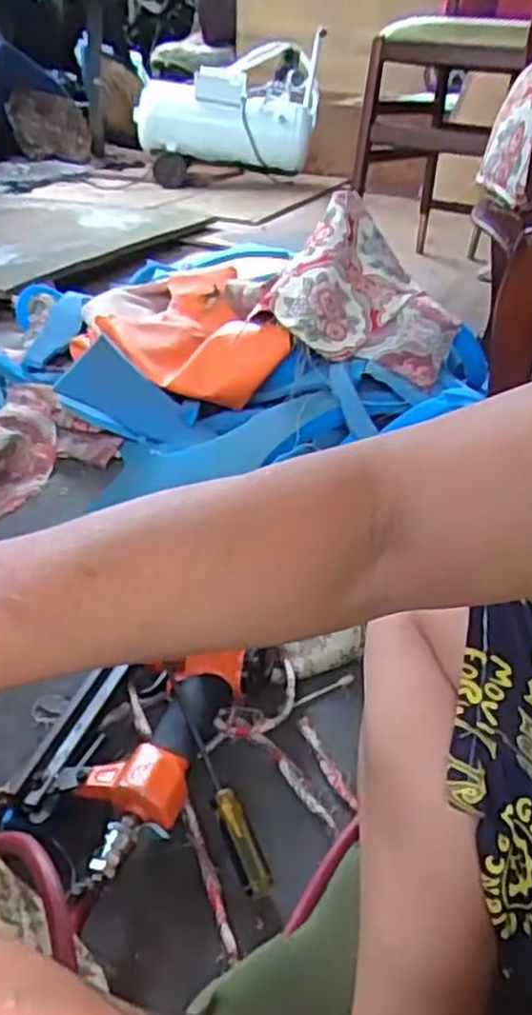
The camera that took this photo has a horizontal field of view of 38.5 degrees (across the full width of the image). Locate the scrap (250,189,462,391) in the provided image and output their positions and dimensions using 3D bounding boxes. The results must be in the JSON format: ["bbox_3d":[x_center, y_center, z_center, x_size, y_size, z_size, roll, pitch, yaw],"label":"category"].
[{"bbox_3d":[0.133,-0.288,0.982,0.236,0.130,0.251,13,36,14],"label":"scrap"}]

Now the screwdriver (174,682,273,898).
[{"bbox_3d":[-0.038,0.212,0.587,0.021,0.016,0.170,-14,55,-24],"label":"screwdriver"}]

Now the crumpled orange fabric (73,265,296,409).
[{"bbox_3d":[-0.139,-0.260,1.079,0.233,0.098,0.376,-4,34,-15],"label":"crumpled orange fabric"}]

